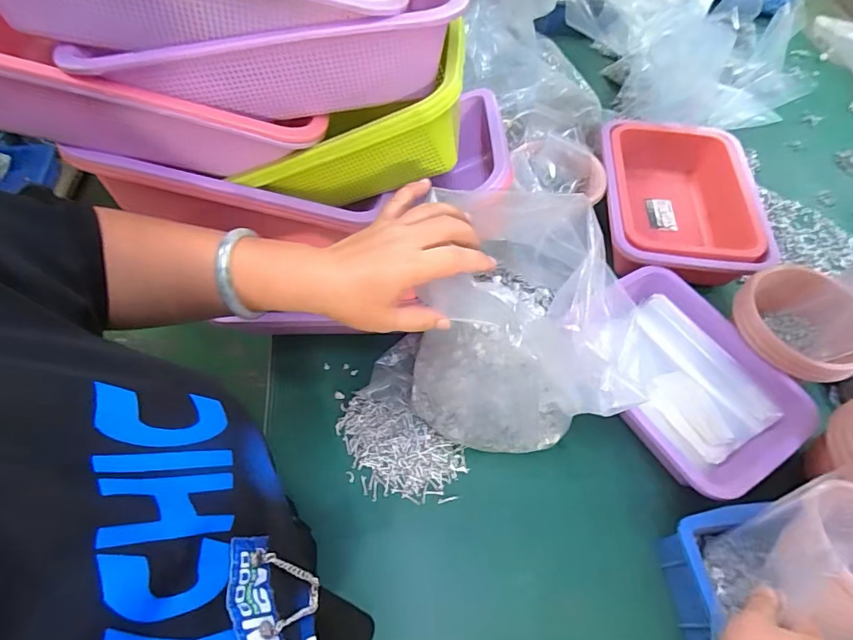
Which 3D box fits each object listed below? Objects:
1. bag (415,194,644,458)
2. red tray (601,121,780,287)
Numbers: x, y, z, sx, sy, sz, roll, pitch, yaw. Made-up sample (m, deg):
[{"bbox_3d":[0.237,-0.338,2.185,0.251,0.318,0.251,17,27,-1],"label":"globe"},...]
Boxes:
[{"bbox_3d":[0.107,0.008,0.495,0.231,0.217,0.191,-1,58,-4],"label":"bag"},{"bbox_3d":[0.391,-0.179,0.728,0.250,0.073,0.289,8,58,2],"label":"red tray"}]

